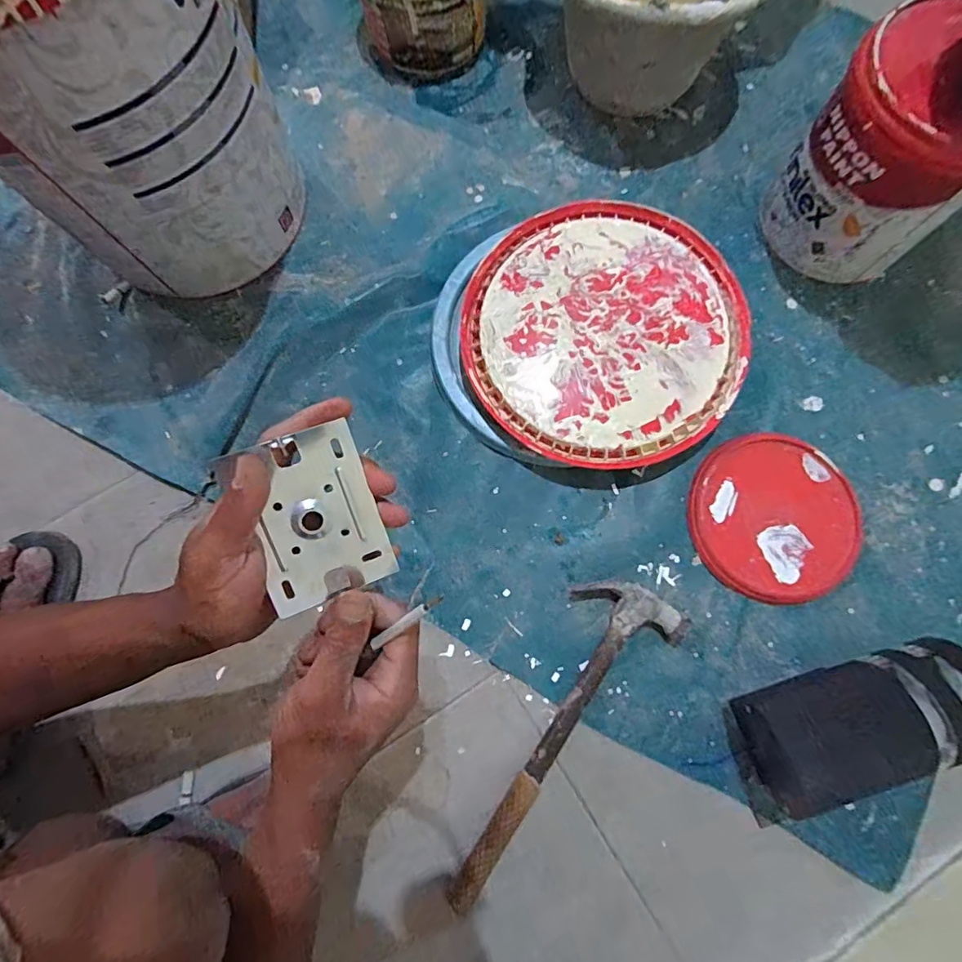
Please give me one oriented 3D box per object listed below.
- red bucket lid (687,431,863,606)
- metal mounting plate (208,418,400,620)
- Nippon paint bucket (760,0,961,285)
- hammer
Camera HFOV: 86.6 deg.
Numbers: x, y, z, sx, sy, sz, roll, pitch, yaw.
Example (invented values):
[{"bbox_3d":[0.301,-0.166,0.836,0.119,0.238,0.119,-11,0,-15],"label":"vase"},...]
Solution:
[{"bbox_3d":[0.316,0.038,0.550,0.171,0.010,0.178,0,78,0],"label":"red bucket lid"},{"bbox_3d":[-0.104,0.025,0.313,0.077,0.004,0.103,-21,105,-15],"label":"metal mounting plate"},{"bbox_3d":[0.428,-0.339,0.540,0.173,0.190,0.158,32,80,7],"label":"Nippon paint bucket"},{"bbox_3d":[0.066,0.246,0.503,0.106,0.024,0.341,37,81,8],"label":"hammer"}]

